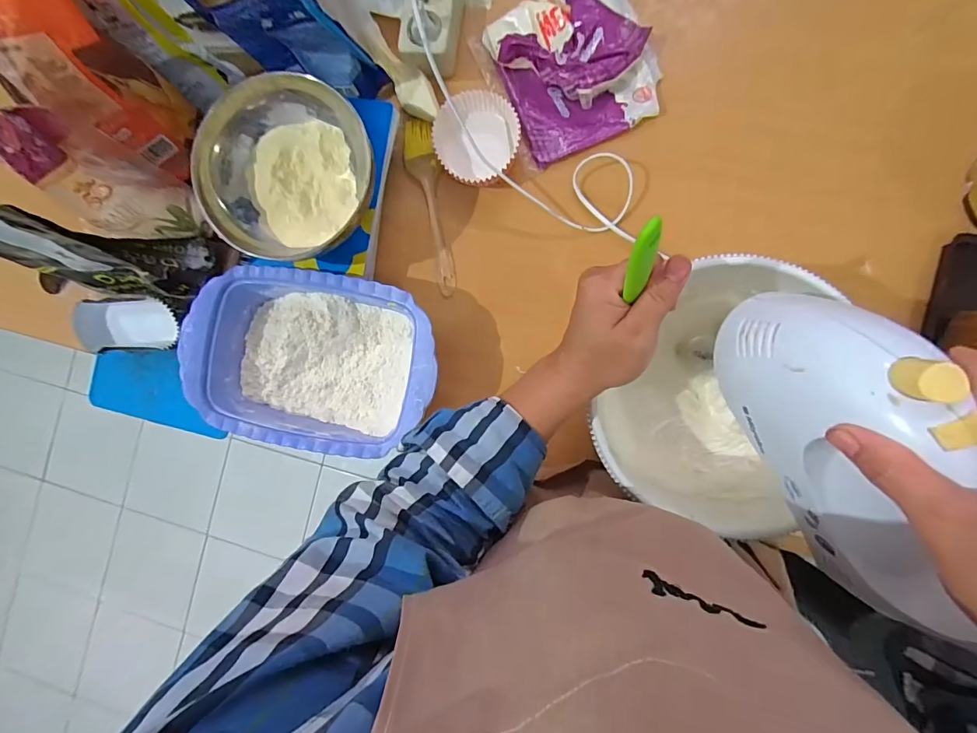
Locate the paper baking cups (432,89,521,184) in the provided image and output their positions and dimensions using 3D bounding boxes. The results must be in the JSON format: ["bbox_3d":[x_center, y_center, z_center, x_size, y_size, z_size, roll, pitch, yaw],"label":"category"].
[{"bbox_3d":[-0.014,-0.251,0.489,0.090,0.032,0.082,0,88,8],"label":"paper baking cups"}]

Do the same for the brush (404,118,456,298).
[{"bbox_3d":[-0.063,-0.184,0.512,0.036,0.013,0.203,-13,86,8],"label":"brush"}]

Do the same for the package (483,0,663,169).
[{"bbox_3d":[0.094,-0.326,0.473,0.154,0.044,0.165,-24,85,7],"label":"package"}]

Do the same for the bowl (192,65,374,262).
[{"bbox_3d":[-0.197,-0.191,0.445,0.171,0.059,0.165,0,88,8],"label":"bowl"}]

